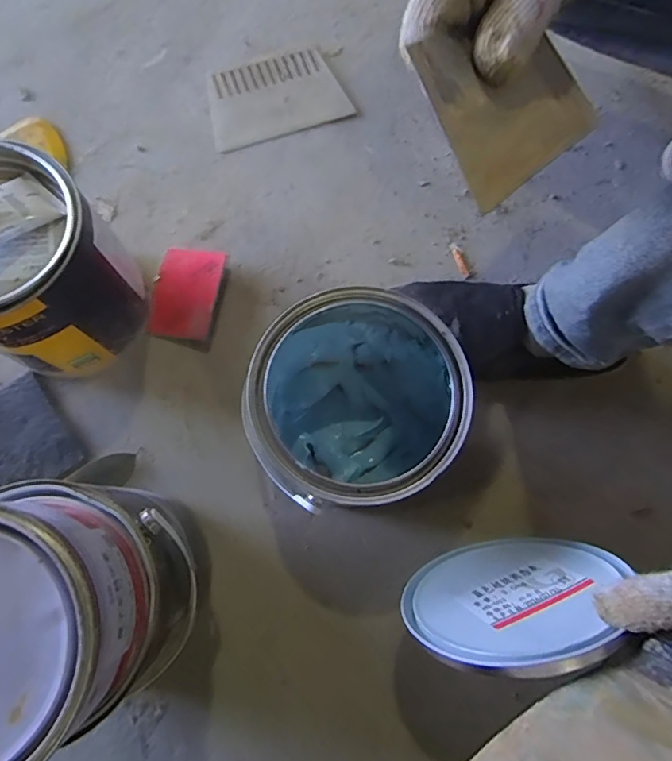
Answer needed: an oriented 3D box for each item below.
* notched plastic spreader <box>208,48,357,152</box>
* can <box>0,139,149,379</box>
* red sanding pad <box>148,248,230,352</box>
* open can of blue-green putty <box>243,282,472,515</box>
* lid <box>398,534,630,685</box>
[{"bbox_3d":[-0.074,-0.338,0.589,0.159,0.008,0.105,-20,78,-4],"label":"notched plastic spreader"},{"bbox_3d":[-0.264,-0.094,0.435,0.143,0.155,0.146,0,75,-2],"label":"can"},{"bbox_3d":[-0.156,-0.090,0.516,0.072,0.020,0.106,9,75,1],"label":"red sanding pad"},{"bbox_3d":[0.013,0.026,0.421,0.159,0.147,0.153,0,75,-2],"label":"open can of blue-green putty"},{"bbox_3d":[0.117,0.143,0.329,0.138,0.141,0.010,-15,94,-4],"label":"lid"}]

